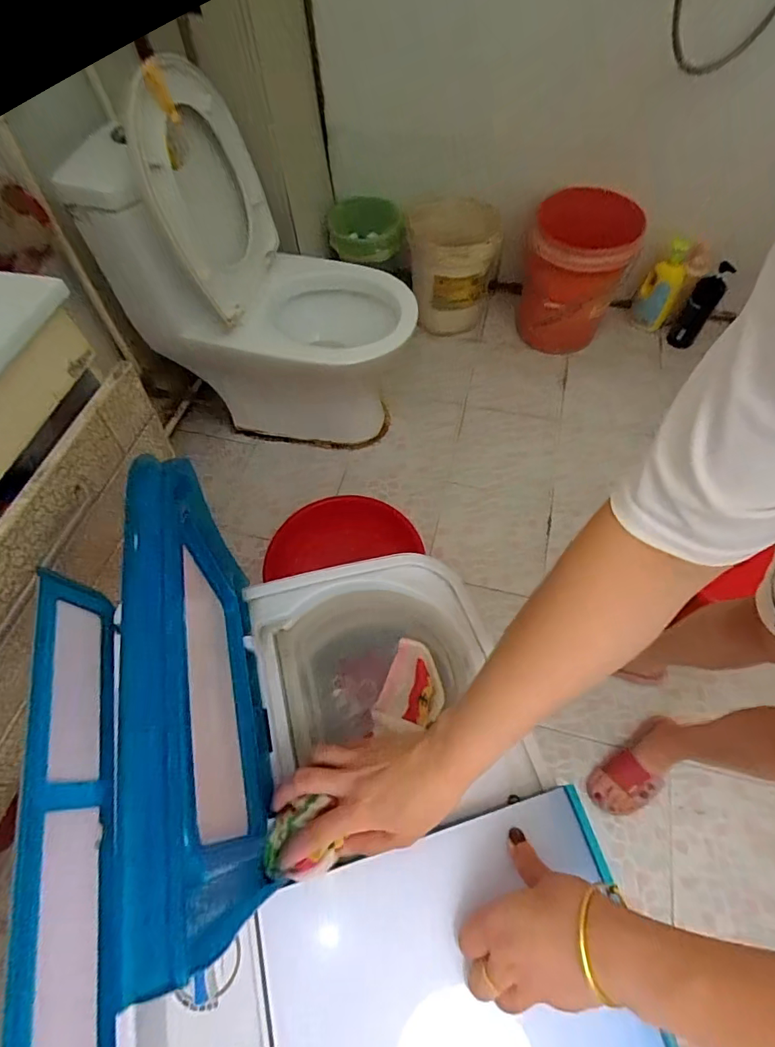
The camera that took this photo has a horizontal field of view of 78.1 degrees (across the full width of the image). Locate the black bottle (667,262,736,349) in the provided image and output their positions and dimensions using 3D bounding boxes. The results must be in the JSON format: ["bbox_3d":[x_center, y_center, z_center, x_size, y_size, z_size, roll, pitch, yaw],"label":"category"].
[{"bbox_3d":[0.977,-0.672,1.504,0.083,0.255,0.091,35,40,19],"label":"black bottle"}]

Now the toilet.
[{"bbox_3d":[-0.269,-0.515,1.169,0.613,0.817,0.370,-7,61,-3],"label":"toilet"}]

